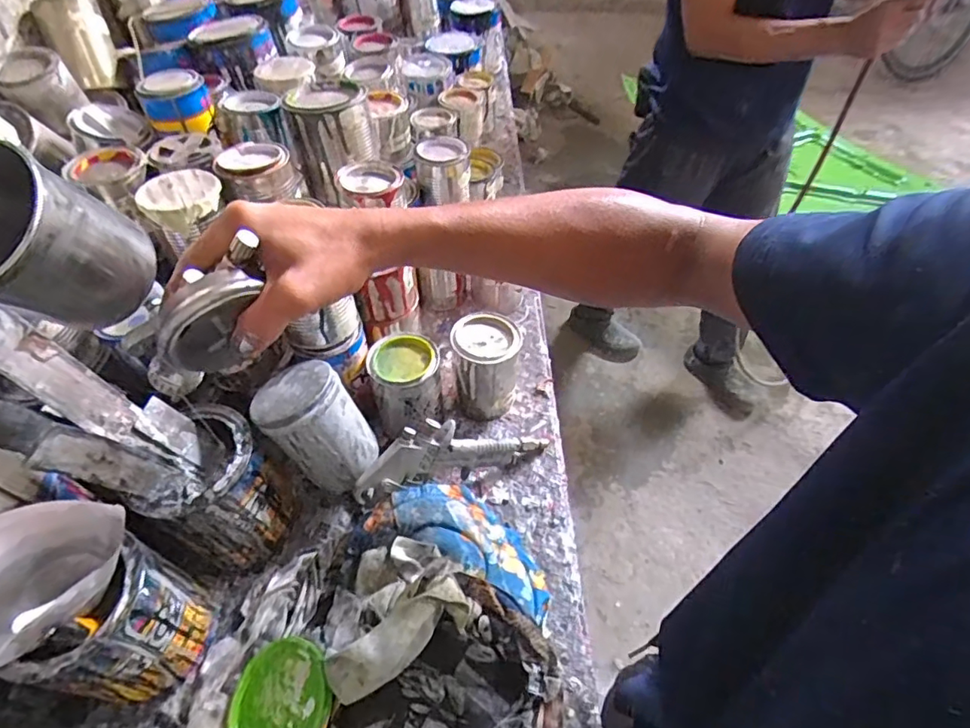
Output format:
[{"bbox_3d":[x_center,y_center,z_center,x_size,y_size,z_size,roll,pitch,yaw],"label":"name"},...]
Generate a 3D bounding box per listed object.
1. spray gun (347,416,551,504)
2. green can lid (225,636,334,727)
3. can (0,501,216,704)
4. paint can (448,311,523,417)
[{"bbox_3d":[-0.022,0.086,0.527,0.207,0.059,0.031,-3,46,-31],"label":"spray gun"},{"bbox_3d":[-0.159,0.266,0.415,0.089,0.011,0.091,-14,53,20],"label":"green can lid"},{"bbox_3d":[-0.306,0.188,0.408,0.125,0.157,0.113,2,50,3],"label":"can"},{"bbox_3d":[0.003,0.005,0.603,0.070,0.107,0.069,-1,50,1],"label":"paint can"}]

